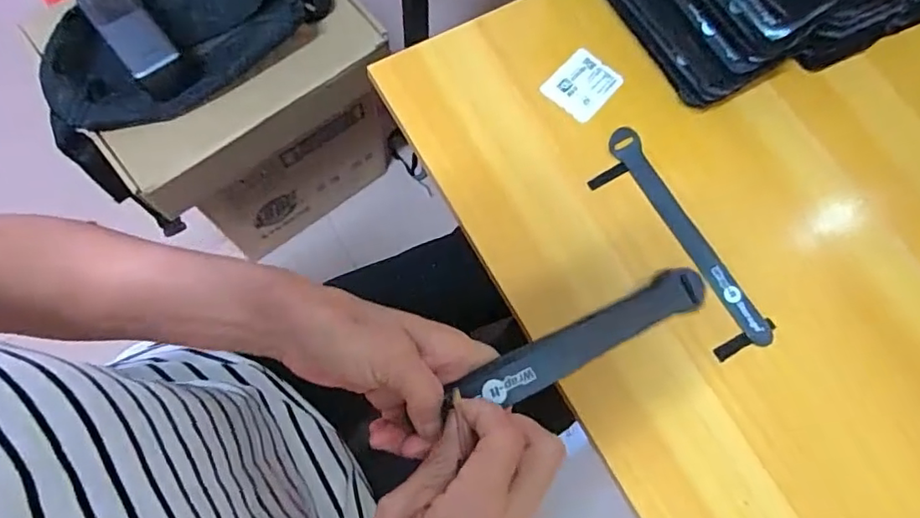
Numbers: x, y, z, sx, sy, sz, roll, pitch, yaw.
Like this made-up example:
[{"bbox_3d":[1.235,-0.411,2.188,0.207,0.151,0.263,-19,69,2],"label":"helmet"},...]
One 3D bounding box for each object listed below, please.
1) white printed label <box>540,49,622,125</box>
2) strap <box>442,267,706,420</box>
[{"bbox_3d":[0.105,-0.150,0.487,0.049,0.004,0.060,42,78,0],"label":"white printed label"},{"bbox_3d":[0.073,0.045,0.321,0.181,0.012,0.026,-20,68,-25],"label":"strap"}]

